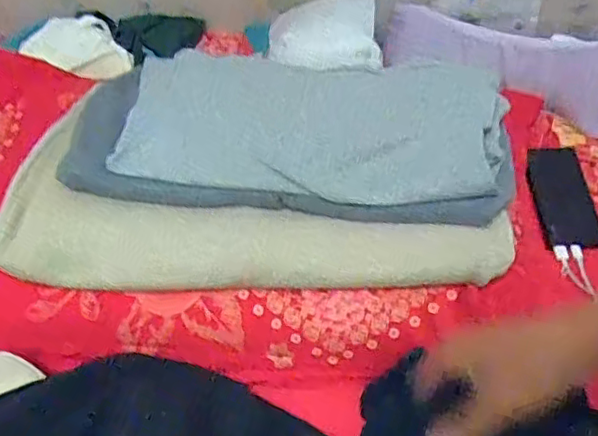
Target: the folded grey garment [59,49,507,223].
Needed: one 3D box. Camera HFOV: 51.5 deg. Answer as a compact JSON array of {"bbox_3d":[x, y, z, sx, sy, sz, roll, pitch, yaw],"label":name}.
[{"bbox_3d":[-0.008,-0.104,0.665,0.437,0.061,0.229,5,47,9],"label":"folded grey garment"}]

